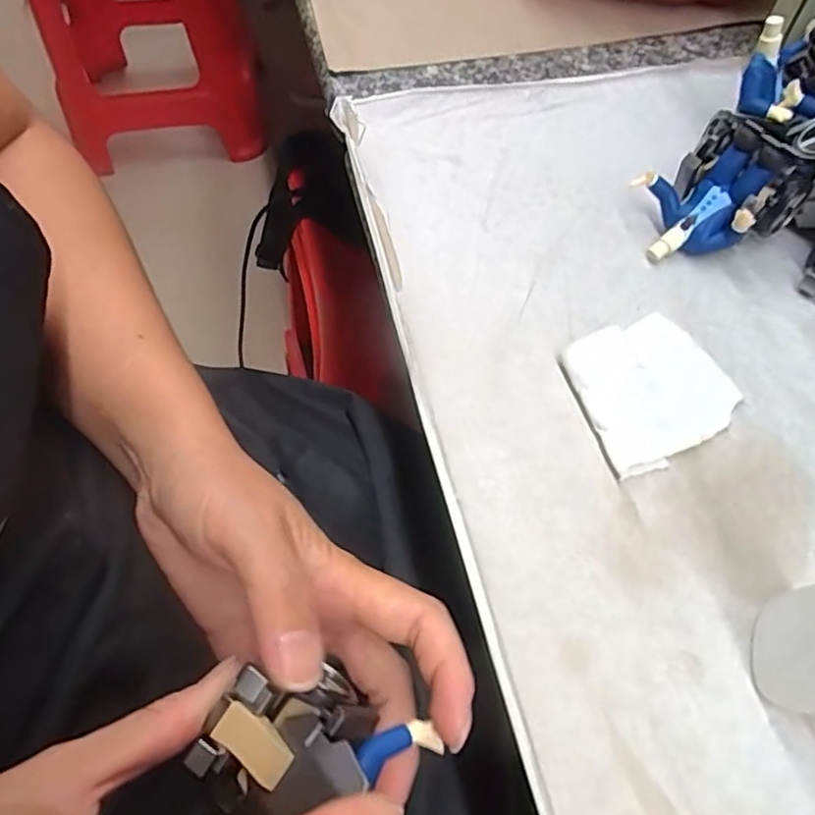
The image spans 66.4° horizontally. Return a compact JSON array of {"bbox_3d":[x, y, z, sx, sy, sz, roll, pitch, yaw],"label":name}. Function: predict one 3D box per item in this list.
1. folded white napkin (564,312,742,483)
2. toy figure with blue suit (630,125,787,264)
[{"bbox_3d":[0.096,-0.009,0.248,0.064,0.010,0.057,-25,63,-14],"label":"folded white napkin"},{"bbox_3d":[0.132,-0.093,0.277,0.048,0.042,0.036,-5,60,-2],"label":"toy figure with blue suit"}]

